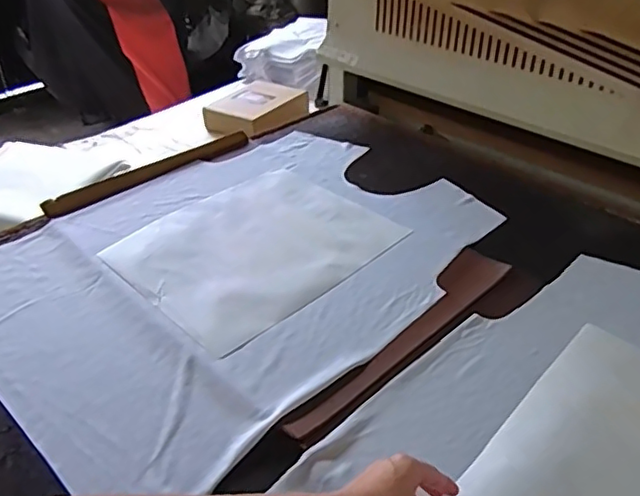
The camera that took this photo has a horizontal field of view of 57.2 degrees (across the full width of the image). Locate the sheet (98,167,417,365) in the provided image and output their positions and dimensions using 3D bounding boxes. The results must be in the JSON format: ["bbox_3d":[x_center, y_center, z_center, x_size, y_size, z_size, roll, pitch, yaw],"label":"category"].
[{"bbox_3d":[-0.094,-0.010,0.895,0.307,0.010,0.382,30,45,32],"label":"sheet"}]

